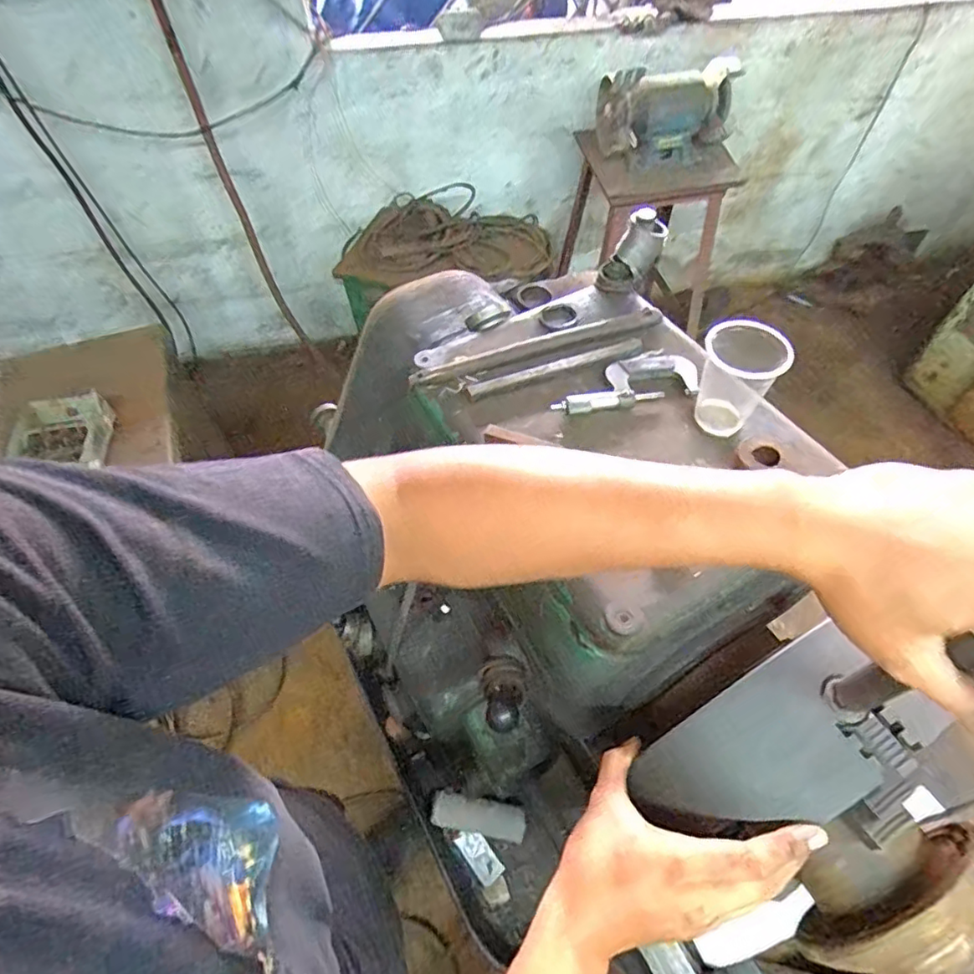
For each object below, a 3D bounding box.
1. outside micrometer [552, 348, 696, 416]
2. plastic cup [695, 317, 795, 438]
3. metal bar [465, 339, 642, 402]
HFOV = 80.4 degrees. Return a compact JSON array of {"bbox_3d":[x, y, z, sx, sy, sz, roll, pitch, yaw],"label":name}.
[{"bbox_3d":[0.140,-0.111,0.588,0.154,0.015,0.070,-10,55,-5],"label":"outside micrometer"},{"bbox_3d":[0.226,-0.097,0.530,0.069,0.099,0.067,20,57,15],"label":"plastic cup"},{"bbox_3d":[0.074,-0.124,0.601,0.194,0.010,0.019,-17,56,-11],"label":"metal bar"}]

